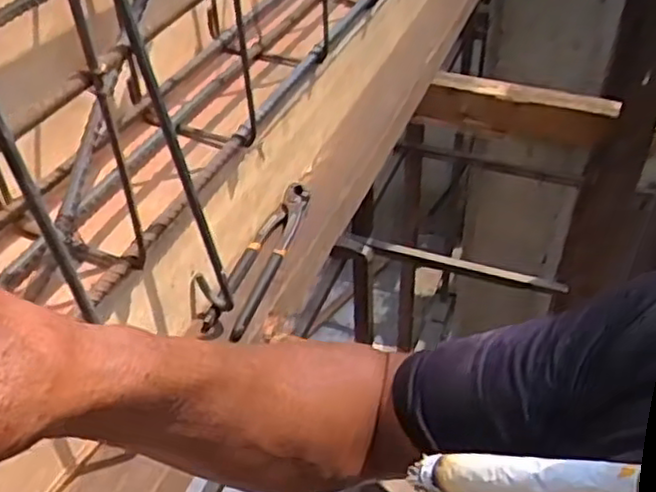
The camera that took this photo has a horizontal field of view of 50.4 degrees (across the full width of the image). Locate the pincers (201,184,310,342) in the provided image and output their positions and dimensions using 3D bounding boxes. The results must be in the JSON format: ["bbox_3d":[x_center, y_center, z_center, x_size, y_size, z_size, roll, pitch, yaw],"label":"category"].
[{"bbox_3d":[-0.066,0.008,0.723,0.041,0.025,0.222,11,43,15],"label":"pincers"}]

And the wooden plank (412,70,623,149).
[{"bbox_3d":[0.298,-0.214,1.123,0.306,0.086,0.049,9,42,13],"label":"wooden plank"}]

